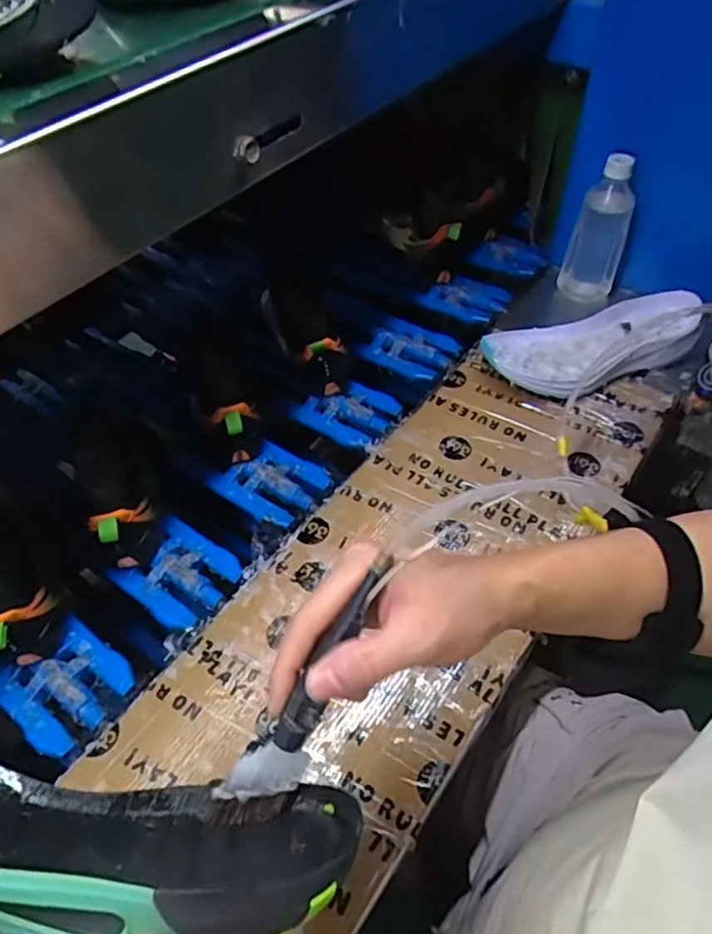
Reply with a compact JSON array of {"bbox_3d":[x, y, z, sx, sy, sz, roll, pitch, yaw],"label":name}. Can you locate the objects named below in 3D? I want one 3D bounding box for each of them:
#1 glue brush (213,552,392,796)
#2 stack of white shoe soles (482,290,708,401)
[{"bbox_3d":[-0.019,0.107,0.307,0.024,0.023,0.141,30,93,27],"label":"glue brush"},{"bbox_3d":[0.286,-0.151,0.699,0.282,0.056,0.104,-14,53,-10],"label":"stack of white shoe soles"}]

